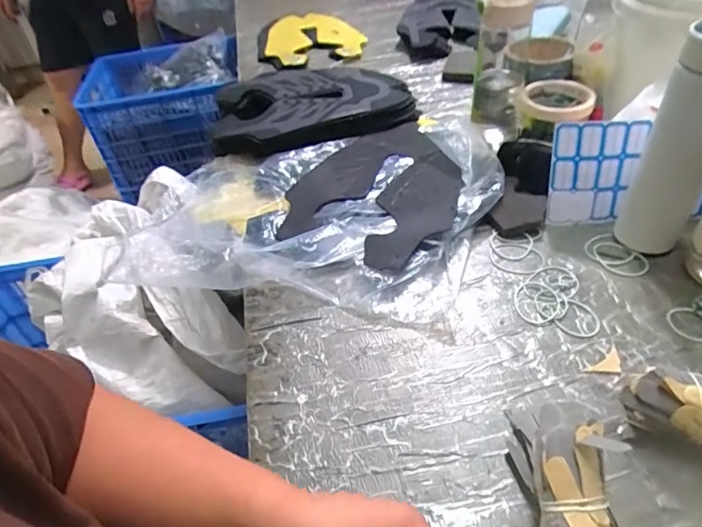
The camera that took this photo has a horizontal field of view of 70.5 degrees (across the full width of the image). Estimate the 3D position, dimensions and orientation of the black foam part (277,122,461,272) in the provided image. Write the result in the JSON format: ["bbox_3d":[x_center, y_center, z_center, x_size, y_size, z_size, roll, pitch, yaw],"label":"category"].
[{"bbox_3d":[0.037,-0.100,0.654,0.210,0.035,0.294,10,46,18],"label":"black foam part"}]

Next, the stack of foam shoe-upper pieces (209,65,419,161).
[{"bbox_3d":[-0.061,-0.253,0.797,0.317,0.058,0.220,-12,43,-5],"label":"stack of foam shoe-upper pieces"}]

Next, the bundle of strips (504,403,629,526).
[{"bbox_3d":[0.153,0.153,0.354,0.058,0.066,0.140,-6,42,2],"label":"bundle of strips"}]

